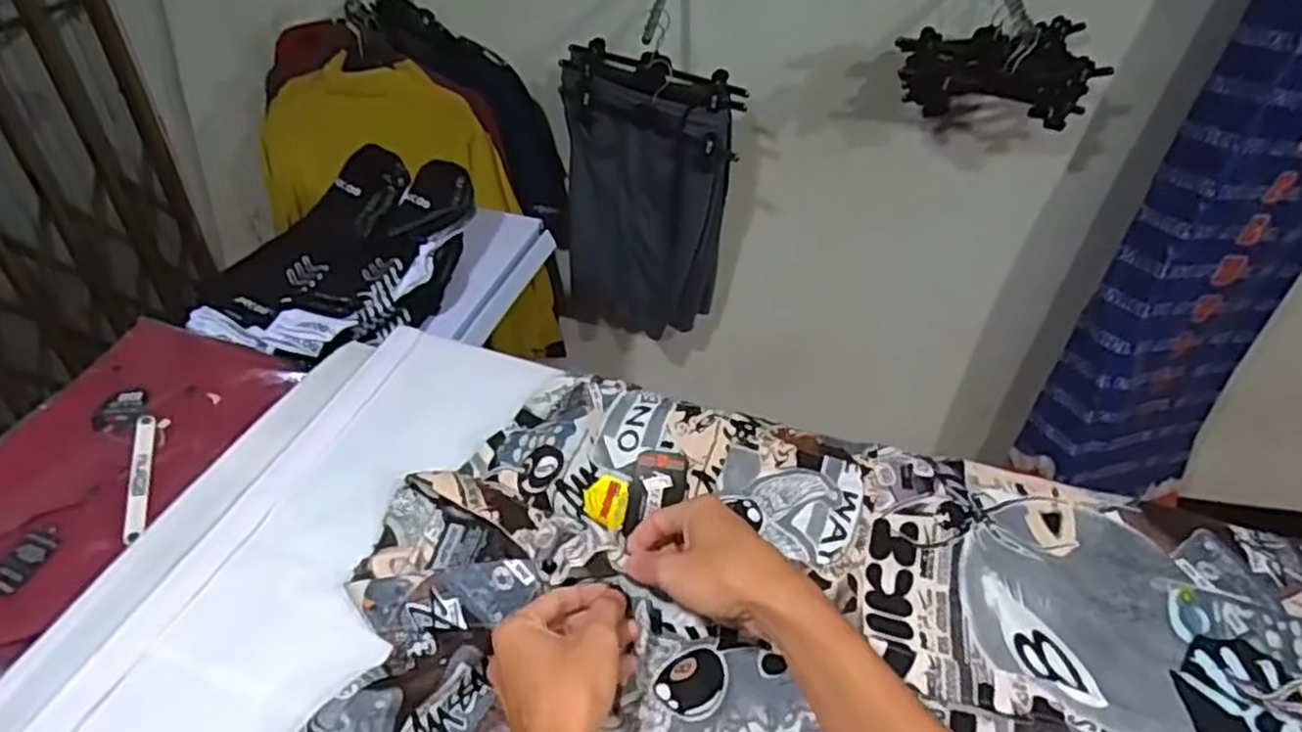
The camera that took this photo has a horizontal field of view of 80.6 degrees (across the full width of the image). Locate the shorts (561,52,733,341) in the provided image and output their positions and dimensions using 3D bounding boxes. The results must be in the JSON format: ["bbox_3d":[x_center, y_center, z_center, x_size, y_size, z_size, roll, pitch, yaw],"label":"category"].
[{"bbox_3d":[-0.007,-0.292,1.458,0.297,0.514,0.095,15,45,17],"label":"shorts"}]

